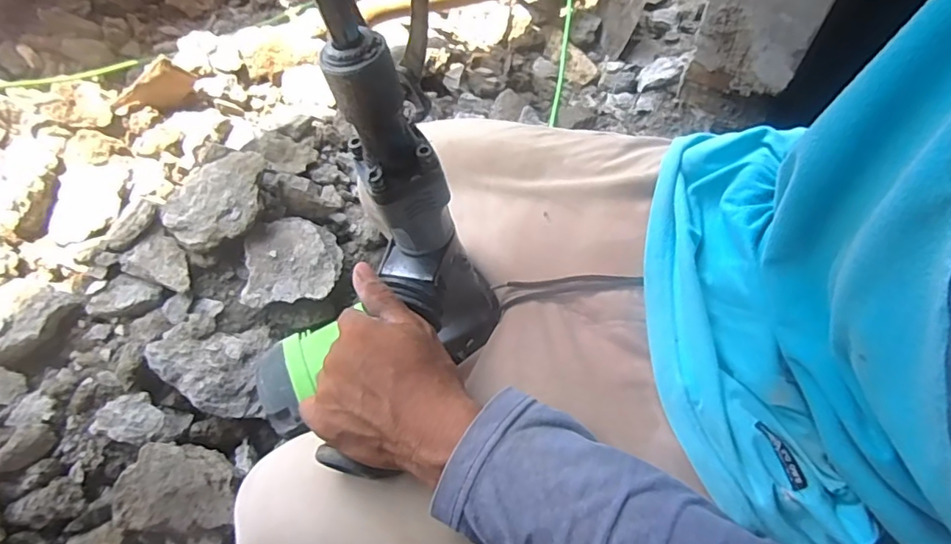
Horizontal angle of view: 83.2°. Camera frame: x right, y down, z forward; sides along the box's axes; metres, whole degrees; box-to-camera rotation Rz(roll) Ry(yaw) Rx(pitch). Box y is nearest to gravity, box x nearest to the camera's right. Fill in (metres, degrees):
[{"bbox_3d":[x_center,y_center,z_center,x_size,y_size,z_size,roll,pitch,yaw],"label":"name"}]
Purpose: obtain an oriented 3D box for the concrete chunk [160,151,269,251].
[{"bbox_3d":[-0.320,-0.085,0.664,0.119,0.056,0.120,-1,60,2],"label":"concrete chunk"}]

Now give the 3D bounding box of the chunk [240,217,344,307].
[{"bbox_3d":[-0.224,-0.015,0.657,0.107,0.031,0.116,-7,60,-1],"label":"chunk"}]

